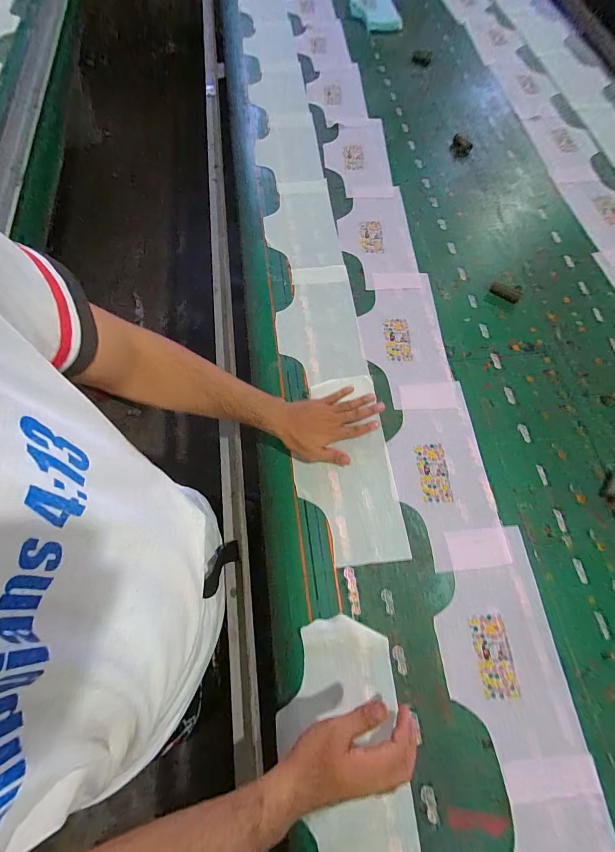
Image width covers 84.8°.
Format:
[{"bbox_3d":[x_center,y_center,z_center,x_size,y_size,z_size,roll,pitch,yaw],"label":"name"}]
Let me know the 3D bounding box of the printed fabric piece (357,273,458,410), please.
[{"bbox_3d":[0.191,-0.182,0.673,0.161,0.010,0.320,-2,67,-3],"label":"printed fabric piece"}]

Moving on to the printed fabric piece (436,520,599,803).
[{"bbox_3d":[0.272,0.315,0.477,0.162,0.007,0.315,-4,67,-4],"label":"printed fabric piece"}]

